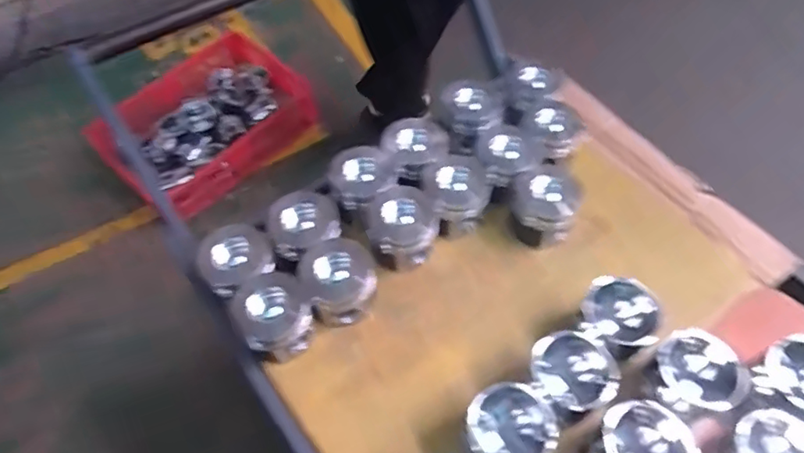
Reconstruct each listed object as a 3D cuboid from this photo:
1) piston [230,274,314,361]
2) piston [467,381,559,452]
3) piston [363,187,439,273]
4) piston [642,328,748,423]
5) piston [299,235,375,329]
[{"bbox_3d":[-0.170,0.130,0.772,0.090,0.105,0.099,0,55,0],"label":"piston"},{"bbox_3d":[0.129,0.242,0.671,0.097,0.072,0.090,0,55,0],"label":"piston"},{"bbox_3d":[0.001,0.002,0.849,0.100,0.085,0.103,0,55,0],"label":"piston"},{"bbox_3d":[0.358,0.184,0.708,0.096,0.070,0.095,0,55,0],"label":"piston"},{"bbox_3d":[-0.088,0.077,0.796,0.101,0.093,0.088,-26,59,-17],"label":"piston"}]

